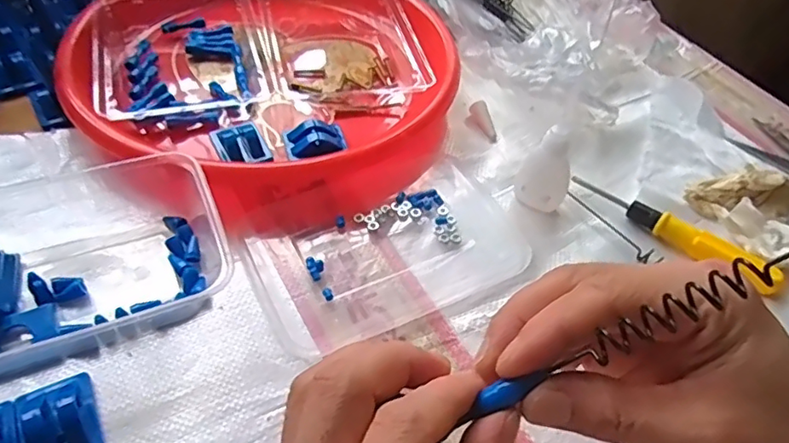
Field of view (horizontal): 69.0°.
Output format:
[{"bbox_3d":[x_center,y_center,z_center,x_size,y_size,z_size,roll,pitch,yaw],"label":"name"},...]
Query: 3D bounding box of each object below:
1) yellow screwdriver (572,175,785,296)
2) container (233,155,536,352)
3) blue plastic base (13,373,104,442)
[{"bbox_3d":[0.188,0.003,0.387,0.141,0.017,0.016,33,53,22],"label":"yellow screwdriver"},{"bbox_3d":[-0.001,0.019,0.365,0.170,0.012,0.098,-20,53,-22],"label":"container"},{"bbox_3d":[-0.163,0.097,0.278,0.032,0.014,0.043,-19,53,-22],"label":"blue plastic base"}]

